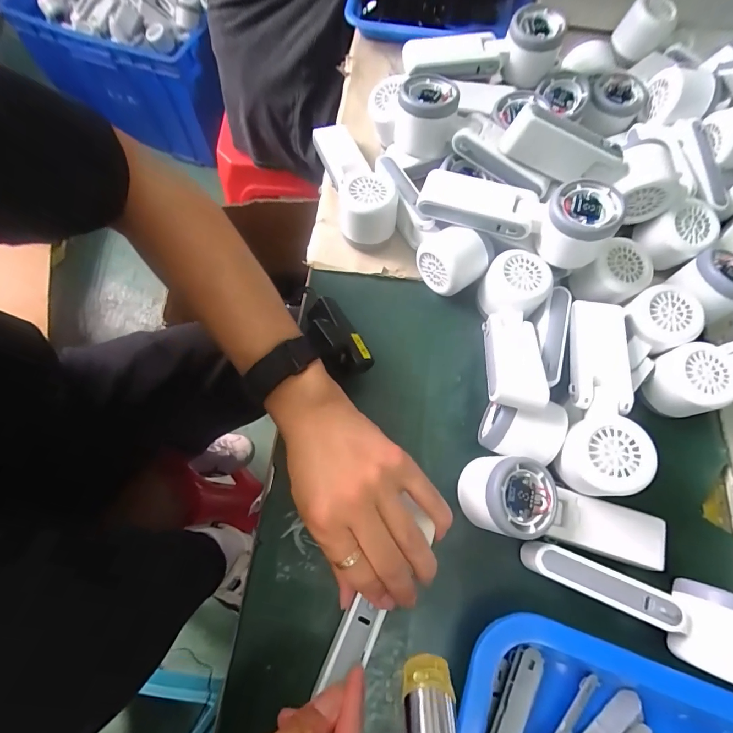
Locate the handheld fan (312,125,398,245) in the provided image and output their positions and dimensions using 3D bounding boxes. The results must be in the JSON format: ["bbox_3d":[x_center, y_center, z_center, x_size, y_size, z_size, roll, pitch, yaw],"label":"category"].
[{"bbox_3d":[-0.014,-0.201,0.418,0.056,0.051,0.178,-16,60,-8],"label":"handheld fan"}]

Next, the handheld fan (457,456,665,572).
[{"bbox_3d":[0.155,0.117,0.304,0.163,0.064,0.057,15,70,3],"label":"handheld fan"}]

